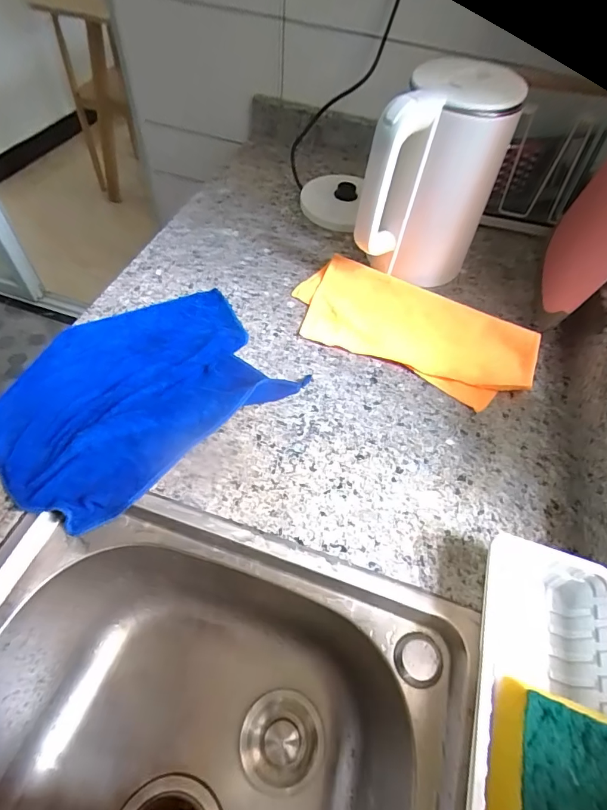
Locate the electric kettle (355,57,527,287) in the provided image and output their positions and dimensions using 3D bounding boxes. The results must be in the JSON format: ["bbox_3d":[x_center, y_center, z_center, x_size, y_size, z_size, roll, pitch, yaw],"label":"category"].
[{"bbox_3d":[0.147,-0.250,0.496,0.141,0.220,0.128,18,56,8],"label":"electric kettle"}]

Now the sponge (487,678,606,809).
[{"bbox_3d":[0.152,0.237,0.250,0.075,0.023,0.104,18,56,8],"label":"sponge"}]

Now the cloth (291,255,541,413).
[{"bbox_3d":[0.131,-0.092,0.509,0.291,0.025,0.136,24,57,12],"label":"cloth"}]

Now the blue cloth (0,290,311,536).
[{"bbox_3d":[-0.176,-0.020,0.442,0.272,0.015,0.225,-28,62,-21],"label":"blue cloth"}]

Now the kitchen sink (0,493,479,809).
[{"bbox_3d":[-0.116,0.360,0.319,0.388,0.223,0.480,15,56,6],"label":"kitchen sink"}]

